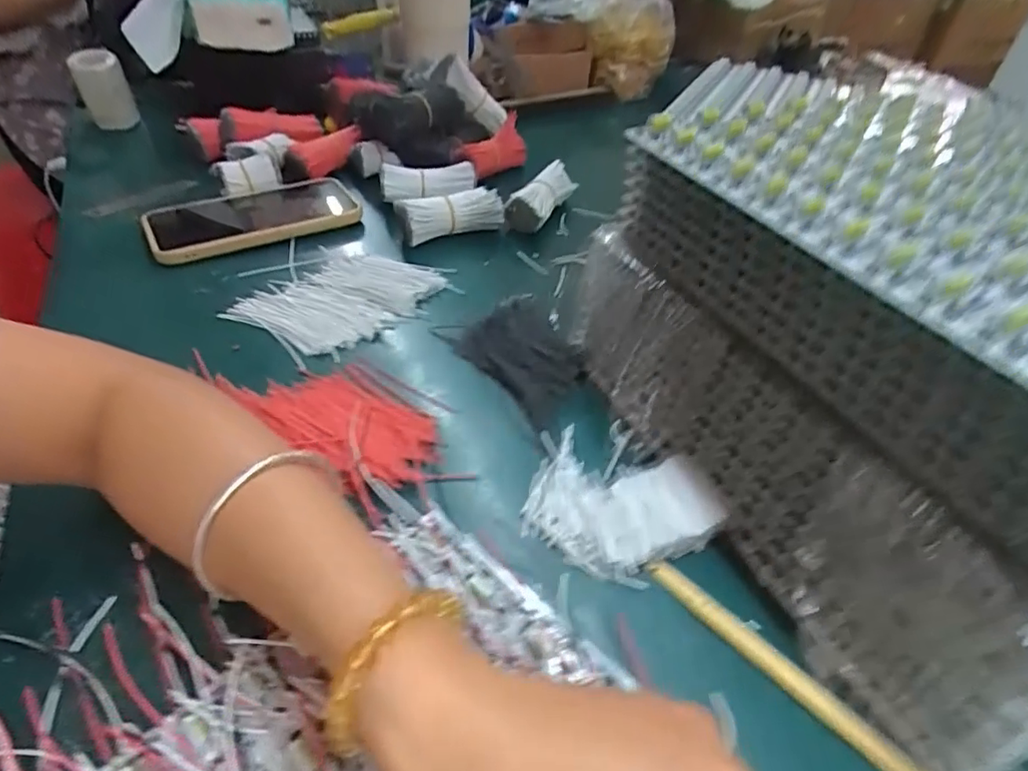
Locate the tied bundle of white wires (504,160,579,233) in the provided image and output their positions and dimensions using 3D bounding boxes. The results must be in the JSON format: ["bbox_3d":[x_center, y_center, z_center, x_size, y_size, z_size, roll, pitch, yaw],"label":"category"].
[{"bbox_3d":[0.028,-0.174,0.540,0.035,0.036,0.094,22,44,18],"label":"tied bundle of white wires"}]

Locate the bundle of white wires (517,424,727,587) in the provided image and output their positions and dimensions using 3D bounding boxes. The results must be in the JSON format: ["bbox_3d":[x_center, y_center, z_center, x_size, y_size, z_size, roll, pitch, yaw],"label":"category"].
[{"bbox_3d":[0.055,0.061,0.296,0.095,0.012,0.076,18,43,14],"label":"bundle of white wires"}]

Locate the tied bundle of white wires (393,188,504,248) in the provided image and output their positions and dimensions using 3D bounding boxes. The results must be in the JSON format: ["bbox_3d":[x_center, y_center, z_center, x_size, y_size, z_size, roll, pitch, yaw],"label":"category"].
[{"bbox_3d":[-0.057,-0.148,0.498,0.088,0.036,0.034,-19,47,-25],"label":"tied bundle of white wires"}]

